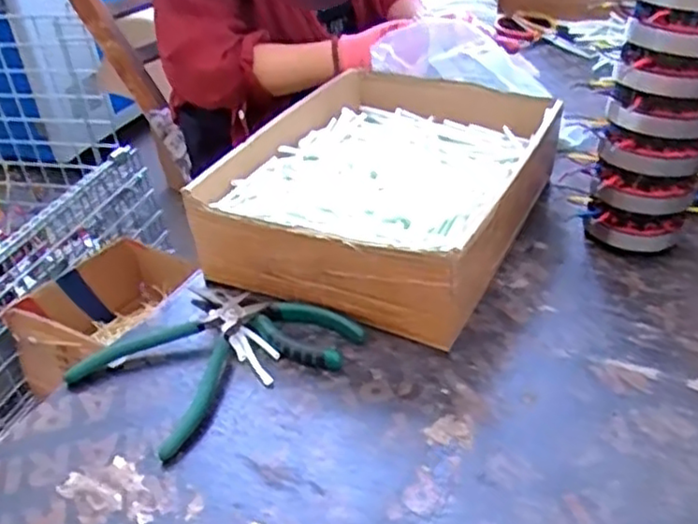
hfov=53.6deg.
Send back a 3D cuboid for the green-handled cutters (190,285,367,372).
[{"bbox_3d":[-0.069,0.042,0.551,0.160,0.018,0.053,12,38,24],"label":"green-handled cutters"}]

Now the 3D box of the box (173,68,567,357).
[{"bbox_3d":[0.048,-0.087,0.652,0.240,0.080,0.341,14,42,25],"label":"box"}]

